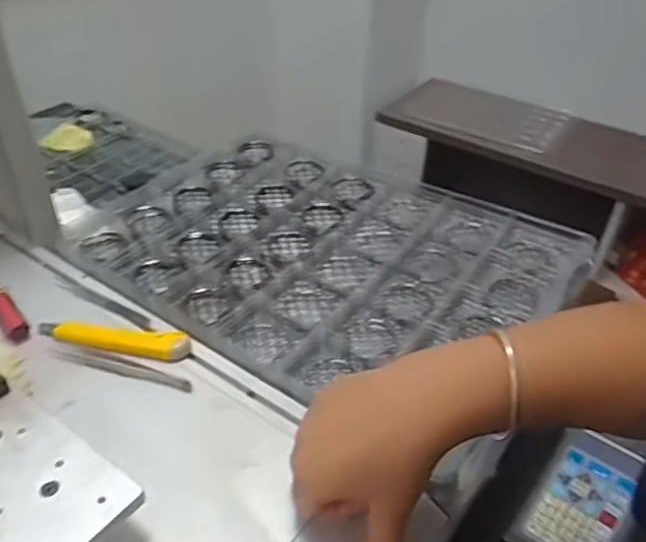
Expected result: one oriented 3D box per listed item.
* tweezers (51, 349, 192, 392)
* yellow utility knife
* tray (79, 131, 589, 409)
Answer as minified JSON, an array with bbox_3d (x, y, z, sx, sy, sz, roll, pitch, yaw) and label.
[{"bbox_3d":[-0.157,0.074,0.470,0.121,0.008,0.013,14,41,14],"label":"tweezers"},{"bbox_3d":[-0.172,0.053,0.493,0.132,0.012,0.027,10,40,10],"label":"yellow utility knife"},{"bbox_3d":[-0.012,-0.025,0.599,0.438,0.040,0.299,28,46,29],"label":"tray"}]

